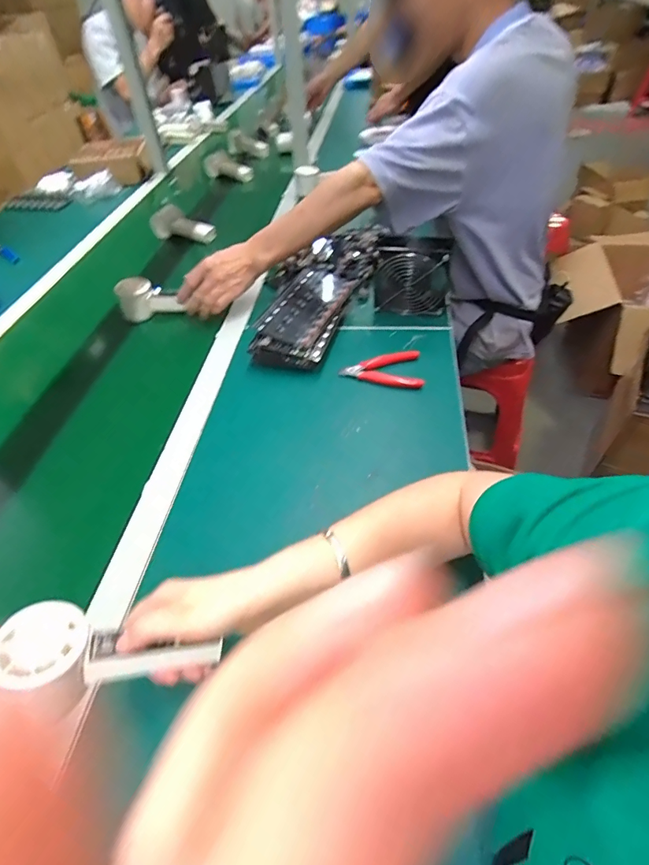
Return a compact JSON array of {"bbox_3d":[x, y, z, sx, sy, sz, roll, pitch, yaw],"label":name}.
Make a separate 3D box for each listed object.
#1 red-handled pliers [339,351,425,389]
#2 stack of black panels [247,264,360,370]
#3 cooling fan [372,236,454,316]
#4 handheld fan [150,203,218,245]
[{"bbox_3d":[0.090,-0.099,0.657,0.118,0.014,0.068,11,49,14],"label":"red-handled pliers"},{"bbox_3d":[-0.026,-0.201,0.732,0.109,0.043,0.273,12,49,14],"label":"stack of black panels"},{"bbox_3d":[0.138,-0.250,0.710,0.118,0.122,0.043,9,51,12],"label":"cooling fan"},{"bbox_3d":[-0.332,-0.482,1.036,0.171,0.057,0.054,24,53,24],"label":"handheld fan"}]

